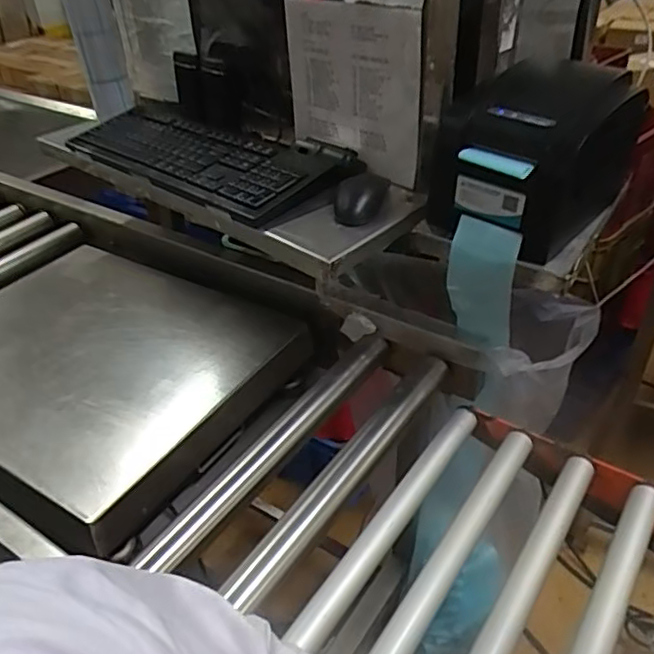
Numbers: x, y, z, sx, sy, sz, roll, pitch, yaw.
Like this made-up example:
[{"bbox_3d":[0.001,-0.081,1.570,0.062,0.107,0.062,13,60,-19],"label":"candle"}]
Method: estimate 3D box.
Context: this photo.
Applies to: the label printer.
[{"bbox_3d":[0.215,-0.202,0.690,0.213,0.159,0.174,26,46,33],"label":"label printer"}]

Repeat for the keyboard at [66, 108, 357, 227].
[{"bbox_3d":[-0.185,-0.255,0.882,0.433,0.034,0.177,27,47,34],"label":"keyboard"}]

